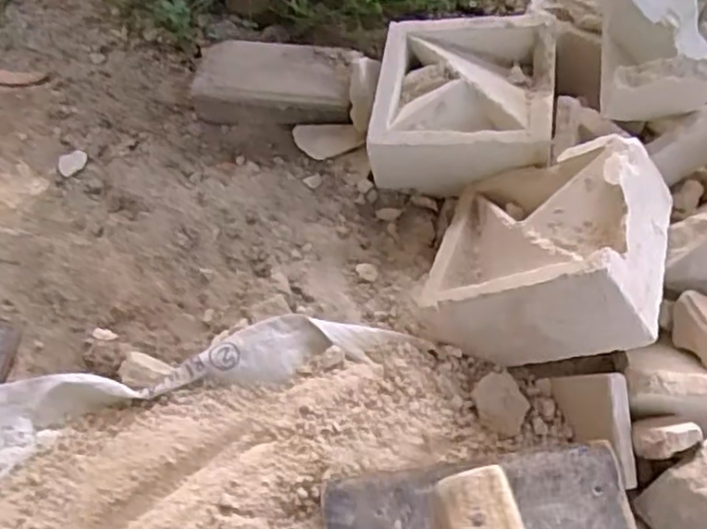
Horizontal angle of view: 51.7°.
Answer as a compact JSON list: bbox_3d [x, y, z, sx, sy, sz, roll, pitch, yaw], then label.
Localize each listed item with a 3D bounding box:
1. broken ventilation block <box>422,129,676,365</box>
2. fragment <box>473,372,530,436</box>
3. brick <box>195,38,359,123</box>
[{"bbox_3d":[0.186,-0.010,0.739,0.229,0.113,0.218,-20,28,39],"label":"broken ventilation block"},{"bbox_3d":[0.140,0.131,0.690,0.046,0.014,0.056,-25,58,-13],"label":"fragment"},{"bbox_3d":[-0.100,-0.236,0.946,0.208,0.047,0.106,7,56,9],"label":"brick"}]

